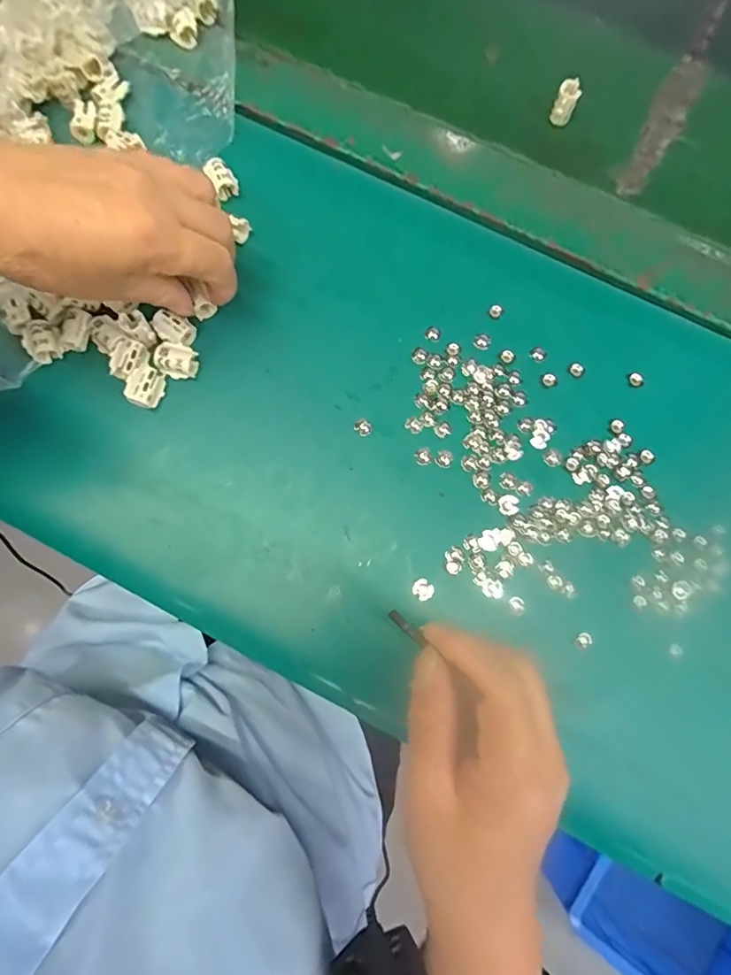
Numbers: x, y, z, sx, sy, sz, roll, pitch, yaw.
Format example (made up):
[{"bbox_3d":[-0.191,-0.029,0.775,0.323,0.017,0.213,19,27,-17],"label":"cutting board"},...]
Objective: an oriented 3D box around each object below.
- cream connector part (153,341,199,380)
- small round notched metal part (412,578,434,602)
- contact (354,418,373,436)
[{"bbox_3d":[-0.112,-0.074,0.295,0.021,0.016,0.018,20,79,3],"label":"cream connector part"},{"bbox_3d":[0.032,0.056,0.274,0.011,0.004,0.011,0,79,-1],"label":"small round notched metal part"},{"bbox_3d":[-0.001,-0.036,0.296,0.010,0.004,0.011,-42,82,-8],"label":"contact"}]

